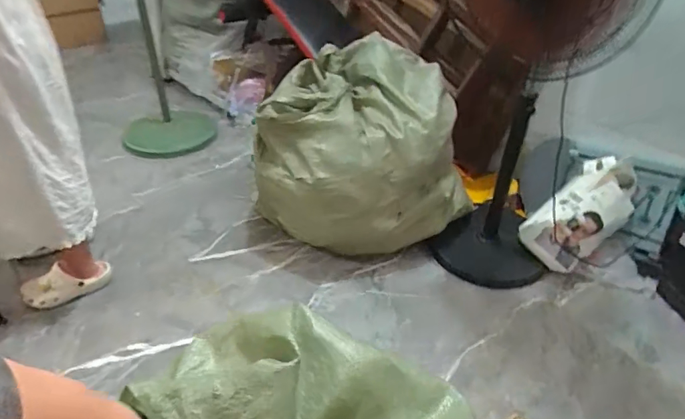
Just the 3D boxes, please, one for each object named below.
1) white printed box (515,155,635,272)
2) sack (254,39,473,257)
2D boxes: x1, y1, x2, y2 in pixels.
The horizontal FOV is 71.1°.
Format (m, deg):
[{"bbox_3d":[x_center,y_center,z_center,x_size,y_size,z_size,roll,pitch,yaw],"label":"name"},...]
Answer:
[{"bbox_3d":[0.795,0.009,1.573,0.414,0.113,0.215,-44,75,9],"label":"white printed box"},{"bbox_3d":[0.055,-0.203,1.617,0.698,0.499,0.517,-3,37,-7],"label":"sack"}]

